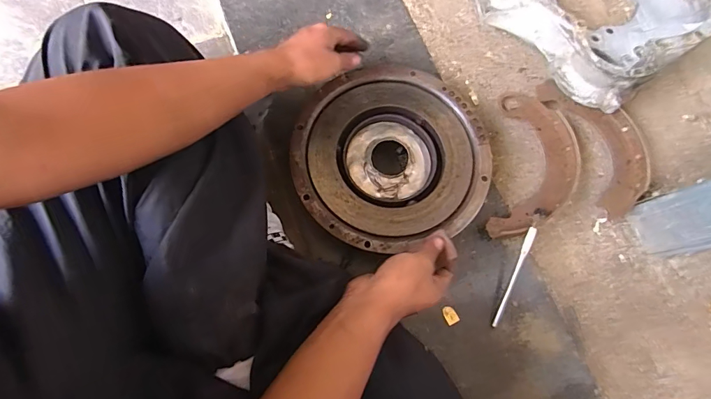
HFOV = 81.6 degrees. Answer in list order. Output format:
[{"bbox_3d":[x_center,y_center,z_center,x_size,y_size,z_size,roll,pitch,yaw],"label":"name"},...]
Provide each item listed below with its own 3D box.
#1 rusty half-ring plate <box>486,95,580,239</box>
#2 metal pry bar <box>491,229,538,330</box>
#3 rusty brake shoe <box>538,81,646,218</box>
[{"bbox_3d":[0.264,-0.050,0.604,0.110,0.040,0.239,13,74,2],"label":"rusty half-ring plate"},{"bbox_3d":[0.214,0.105,0.557,0.012,0.010,0.142,23,89,5],"label":"metal pry bar"},{"bbox_3d":[0.367,-0.089,0.619,0.096,0.038,0.228,-22,76,-8],"label":"rusty brake shoe"}]

